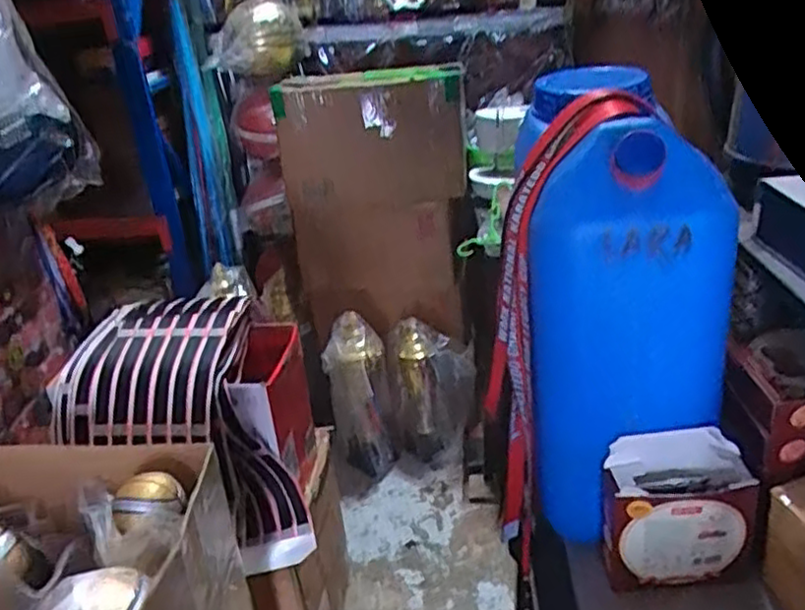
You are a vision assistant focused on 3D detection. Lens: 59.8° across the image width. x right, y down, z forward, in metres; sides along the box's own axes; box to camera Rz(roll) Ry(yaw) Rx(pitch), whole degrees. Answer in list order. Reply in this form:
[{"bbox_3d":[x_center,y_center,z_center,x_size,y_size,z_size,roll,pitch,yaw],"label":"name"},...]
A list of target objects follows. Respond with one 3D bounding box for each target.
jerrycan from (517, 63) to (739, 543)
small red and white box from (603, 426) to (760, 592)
[{"bbox_3d":[0.213,-0.015,0.732,0.169,0.386,0.282,-2,26,7],"label":"jerrycan"},{"bbox_3d":[0.261,0.195,0.657,0.132,0.155,0.049,-3,26,5],"label":"small red and white box"}]

